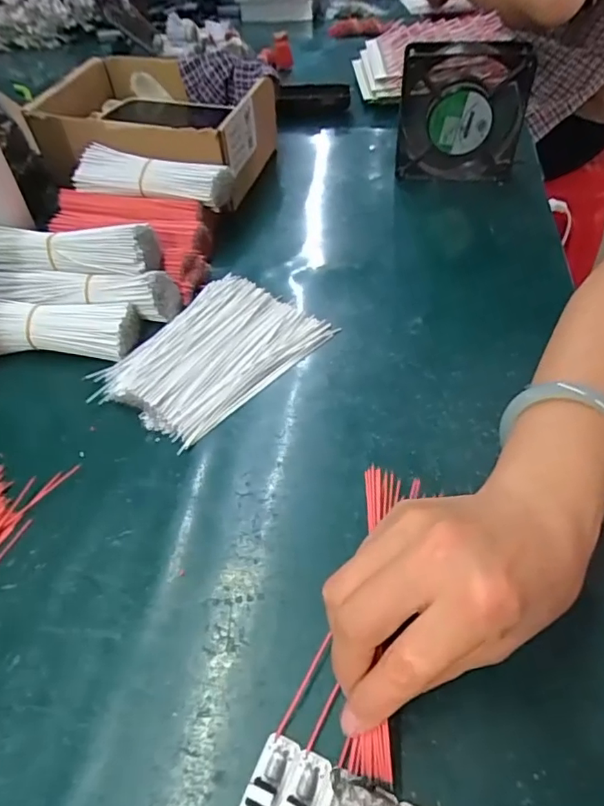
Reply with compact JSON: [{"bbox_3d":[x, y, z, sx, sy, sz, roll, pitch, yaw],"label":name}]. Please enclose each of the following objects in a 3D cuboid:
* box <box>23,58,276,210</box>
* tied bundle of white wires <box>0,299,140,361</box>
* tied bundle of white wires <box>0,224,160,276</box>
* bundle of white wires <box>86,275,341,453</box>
[{"bbox_3d":[-0.149,-0.292,0.569,0.231,0.093,0.173,15,50,17],"label":"box"},{"bbox_3d":[-0.203,-0.059,0.414,0.142,0.042,0.048,-2,47,2],"label":"tied bundle of white wires"},{"bbox_3d":[-0.190,-0.122,0.429,0.152,0.039,0.042,4,48,6],"label":"tied bundle of white wires"},{"bbox_3d":[-0.066,-0.038,0.397,0.111,0.025,0.152,29,55,27],"label":"bundle of white wires"}]

